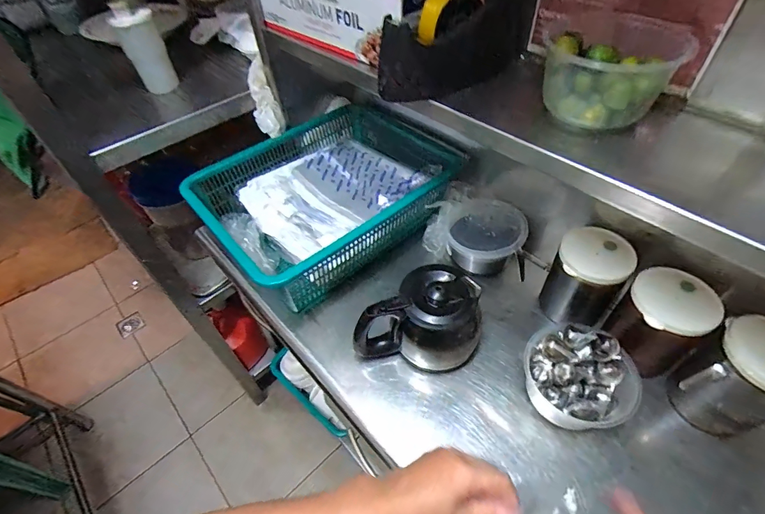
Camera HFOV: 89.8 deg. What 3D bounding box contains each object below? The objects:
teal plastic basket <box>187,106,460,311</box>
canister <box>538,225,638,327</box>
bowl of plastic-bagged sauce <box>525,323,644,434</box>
[{"bbox_3d":[-0.117,-0.121,0.761,0.421,0.125,0.360,-34,56,-23],"label":"teal plastic basket"},{"bbox_3d":[0.317,0.035,0.603,0.103,0.131,0.097,31,58,26],"label":"canister"},{"bbox_3d":[0.263,0.169,0.531,0.122,0.098,0.137,-27,54,-19],"label":"bowl of plastic-bagged sauce"}]

